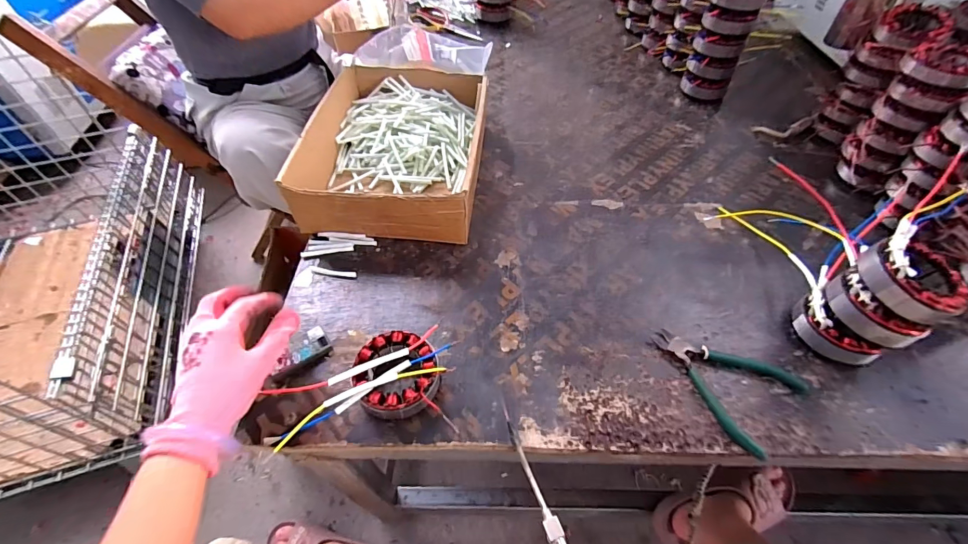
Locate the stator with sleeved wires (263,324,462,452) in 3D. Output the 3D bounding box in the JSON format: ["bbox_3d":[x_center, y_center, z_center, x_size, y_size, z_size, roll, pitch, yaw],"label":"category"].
[{"bbox_3d":[-0.121,0.120,0.429,0.169,0.047,0.114,-4,52,-3],"label":"stator with sleeved wires"}]

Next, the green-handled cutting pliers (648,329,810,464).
[{"bbox_3d":[0.253,0.112,0.453,0.104,0.015,0.144,-38,61,-25],"label":"green-handled cutting pliers"}]

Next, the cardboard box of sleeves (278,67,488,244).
[{"bbox_3d":[-0.125,-0.201,0.648,0.238,0.096,0.335,4,52,3],"label":"cardboard box of sleeves"}]

